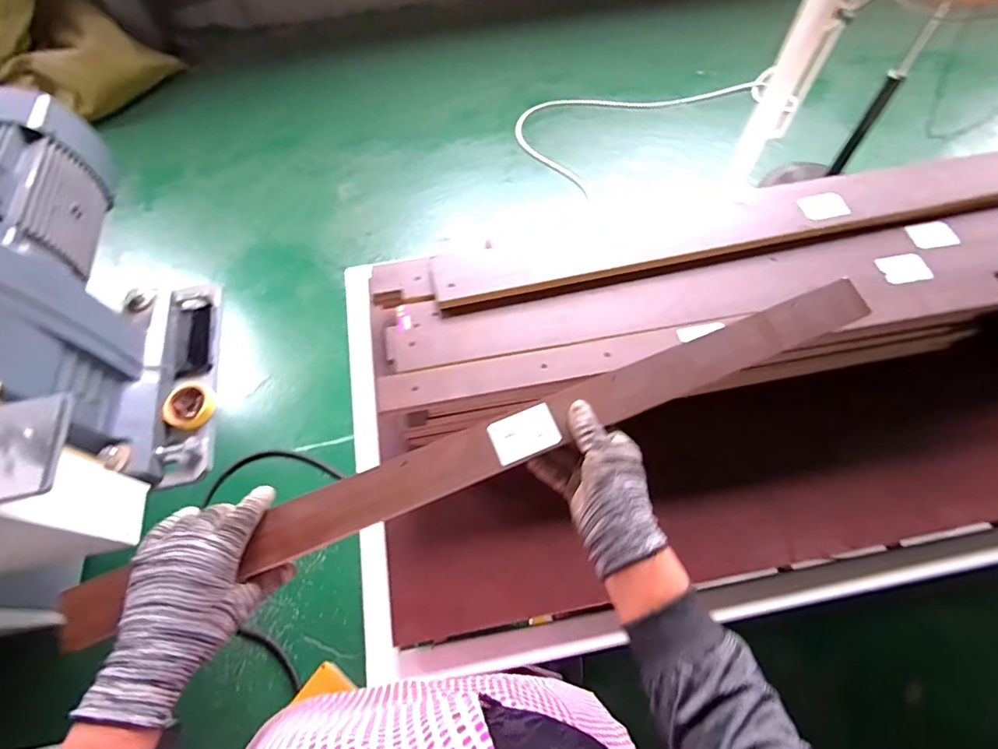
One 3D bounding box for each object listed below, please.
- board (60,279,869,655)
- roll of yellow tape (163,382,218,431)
[{"bbox_3d":[0.020,0.062,0.471,0.801,0.016,0.053,-21,64,-9],"label":"board"},{"bbox_3d":[-0.627,0.064,0.997,0.095,0.036,0.099,-1,63,2],"label":"roll of yellow tape"}]

